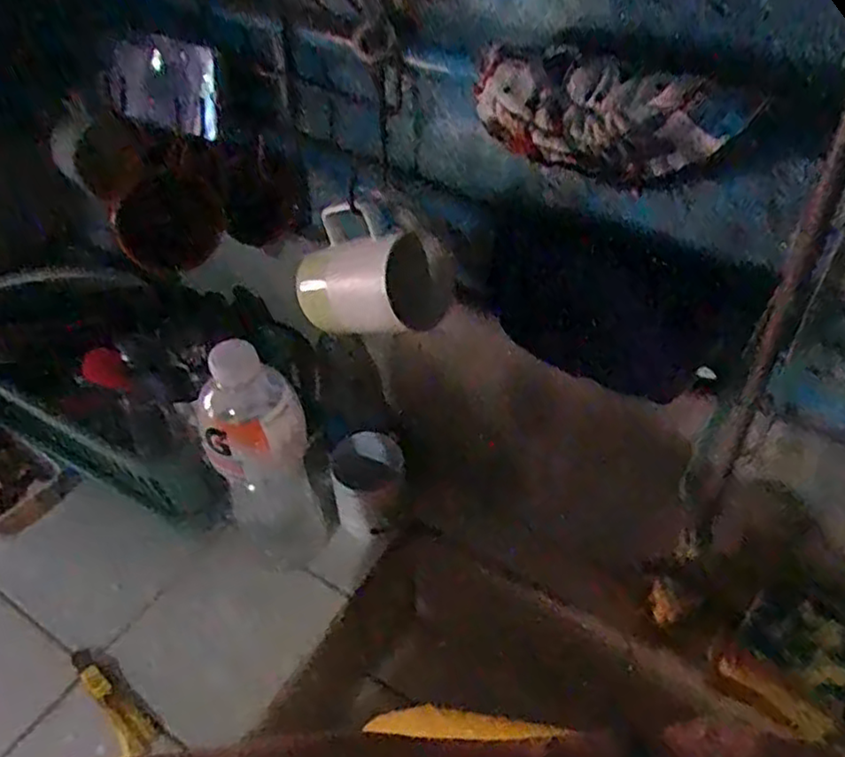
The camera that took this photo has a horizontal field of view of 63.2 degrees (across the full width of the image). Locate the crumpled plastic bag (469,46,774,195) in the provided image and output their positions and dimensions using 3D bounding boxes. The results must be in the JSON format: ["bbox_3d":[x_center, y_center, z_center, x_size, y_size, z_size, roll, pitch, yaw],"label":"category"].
[{"bbox_3d":[0.098,-0.147,0.389,0.154,0.042,0.056,23,52,23],"label":"crumpled plastic bag"}]

